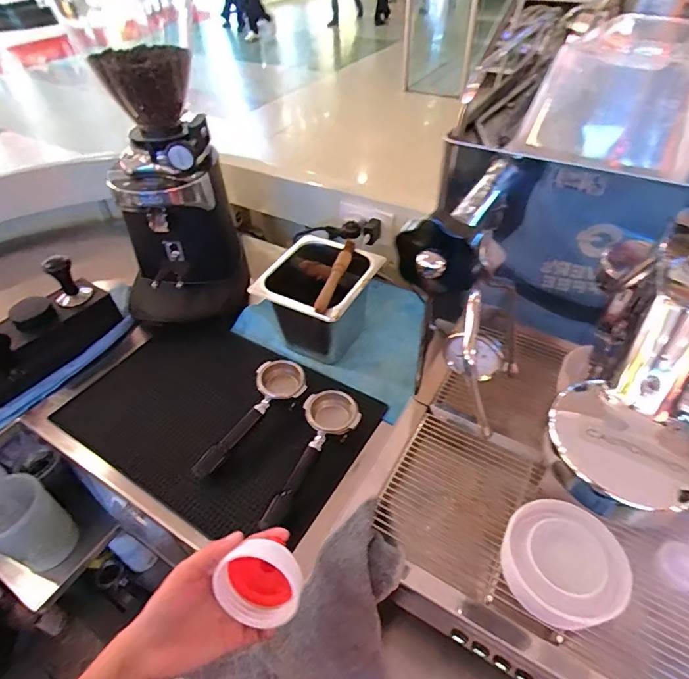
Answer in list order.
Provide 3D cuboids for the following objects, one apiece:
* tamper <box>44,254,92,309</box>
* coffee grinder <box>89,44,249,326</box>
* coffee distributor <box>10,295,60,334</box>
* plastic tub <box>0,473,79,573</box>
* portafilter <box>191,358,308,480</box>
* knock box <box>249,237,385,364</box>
[{"bbox_3d":[-0.484,-0.106,0.761,0.053,0.084,0.070,-22,48,-18],"label":"tamper"},{"bbox_3d":[-0.300,-0.227,0.745,0.197,0.403,0.190,-7,45,-4],"label":"coffee grinder"},{"bbox_3d":[-0.516,-0.043,0.724,0.067,0.037,0.060,31,54,29],"label":"coffee distributor"},{"bbox_3d":[-0.642,0.379,0.883,0.138,0.161,0.136,28,53,27],"label":"plastic tub"},{"bbox_3d":[-0.138,0.116,0.643,0.073,0.043,0.205,29,66,28],"label":"portafilter"},{"bbox_3d":[-0.038,-0.065,0.748,0.160,0.152,0.177,22,50,23],"label":"knock box"}]

